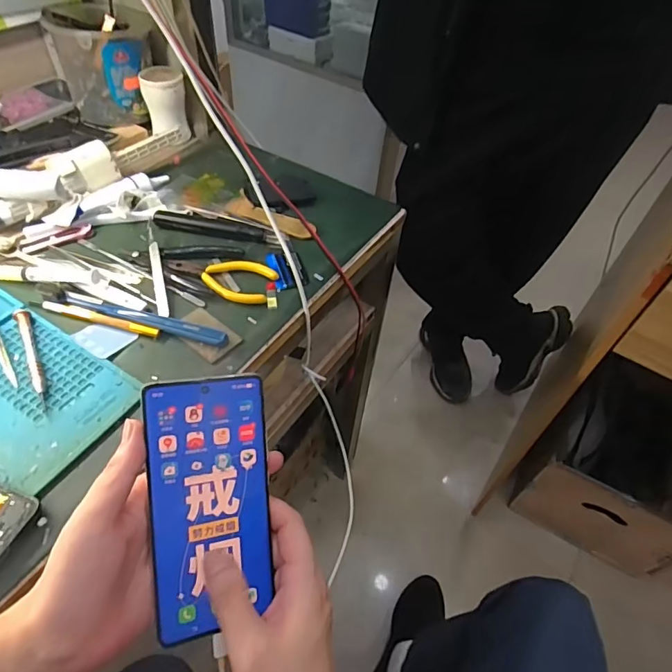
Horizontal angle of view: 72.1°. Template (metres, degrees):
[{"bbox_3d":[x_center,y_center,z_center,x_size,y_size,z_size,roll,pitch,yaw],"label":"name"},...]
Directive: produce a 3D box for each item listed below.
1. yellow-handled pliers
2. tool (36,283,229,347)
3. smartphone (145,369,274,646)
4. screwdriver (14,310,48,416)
[{"bbox_3d":[-0.117,-0.060,0.461,0.112,0.012,0.046,10,49,4],"label":"yellow-handled pliers"},{"bbox_3d":[-0.189,-0.021,0.424,0.191,0.012,0.018,15,49,8],"label":"tool"},{"bbox_3d":[-0.078,0.107,0.294,0.073,0.004,0.158,-4,92,-23],"label":"smartphone"},{"bbox_3d":[-0.252,0.017,0.384,0.011,0.005,0.115,-23,54,-23],"label":"screwdriver"}]

